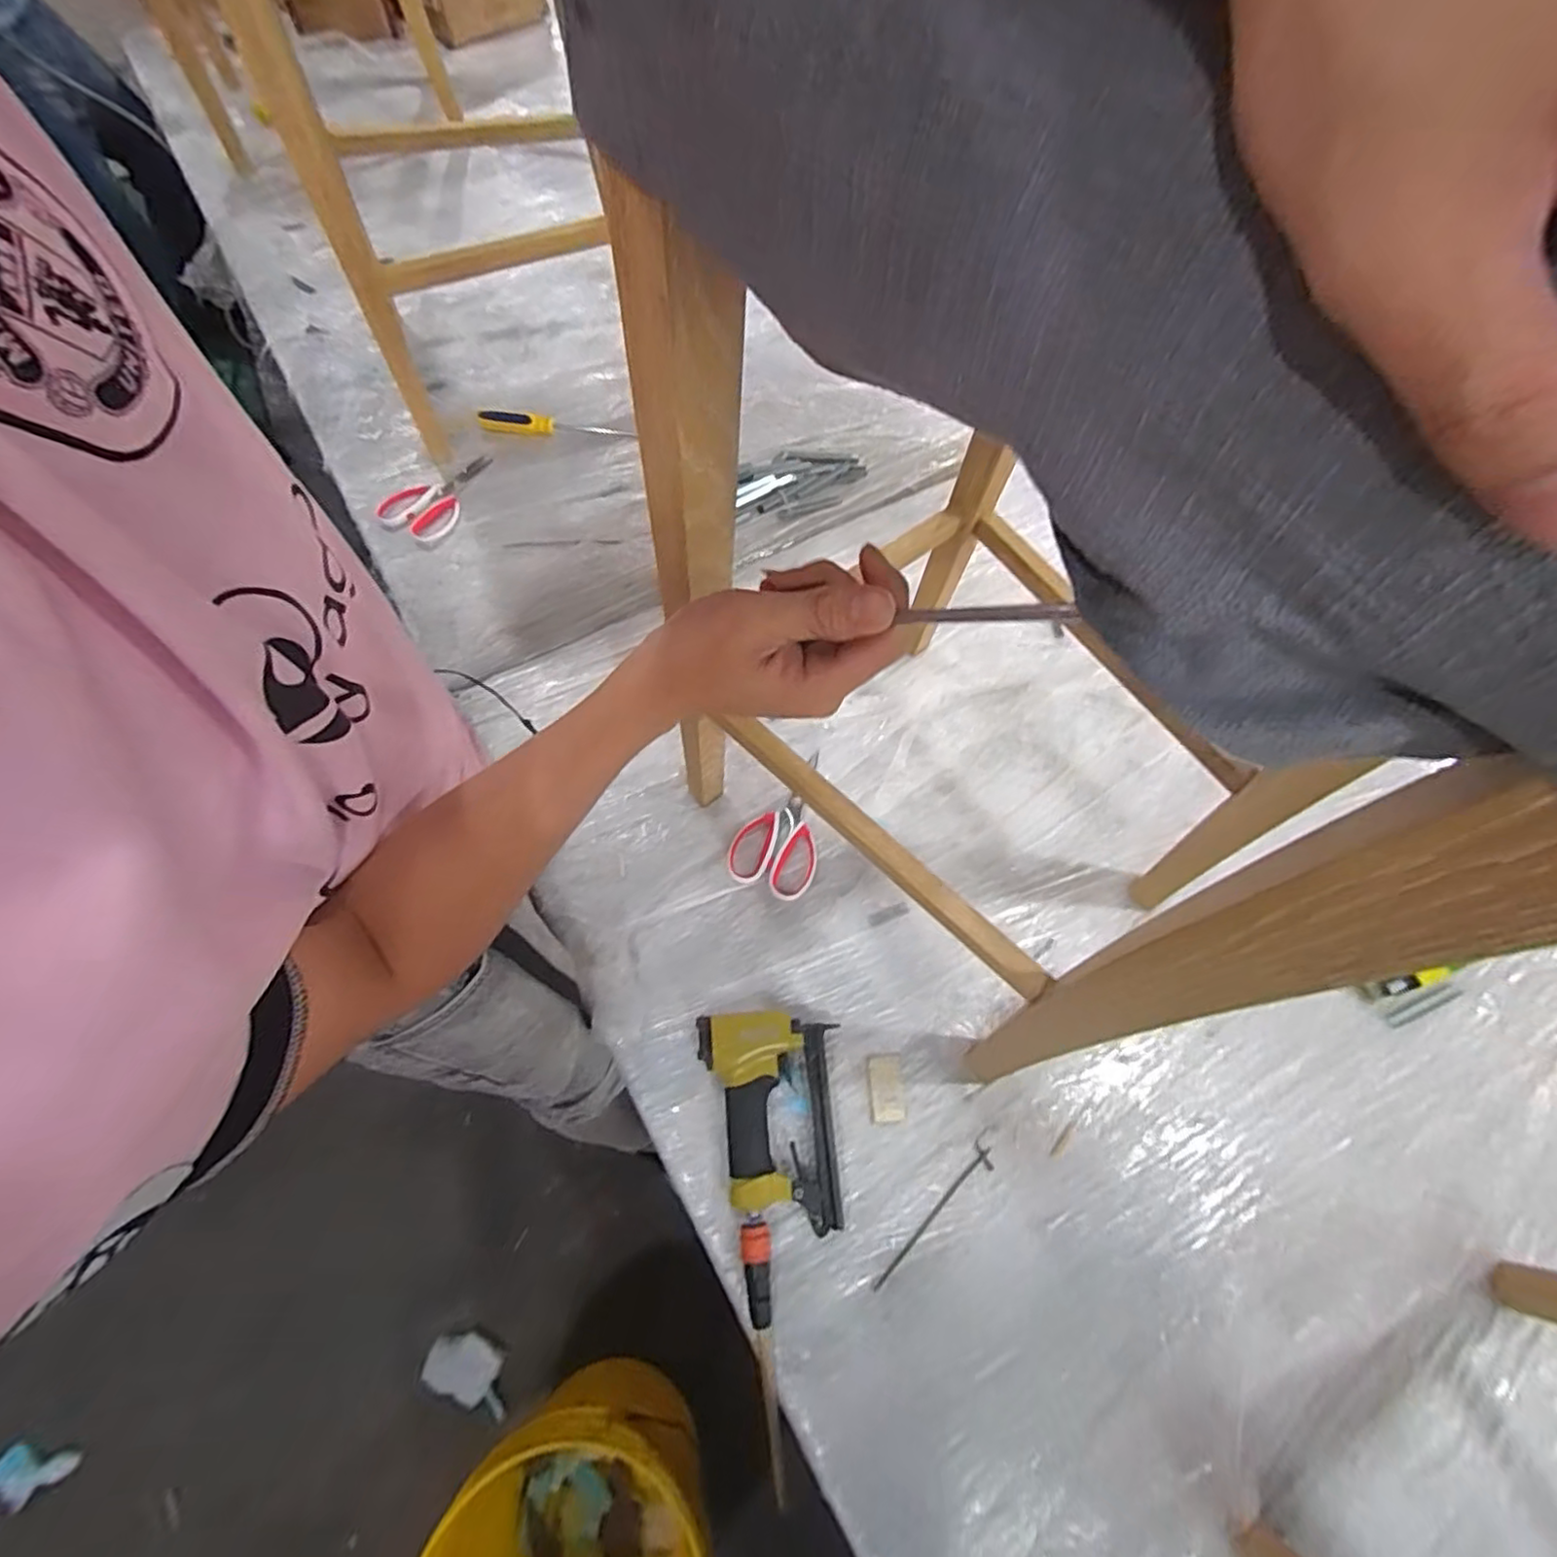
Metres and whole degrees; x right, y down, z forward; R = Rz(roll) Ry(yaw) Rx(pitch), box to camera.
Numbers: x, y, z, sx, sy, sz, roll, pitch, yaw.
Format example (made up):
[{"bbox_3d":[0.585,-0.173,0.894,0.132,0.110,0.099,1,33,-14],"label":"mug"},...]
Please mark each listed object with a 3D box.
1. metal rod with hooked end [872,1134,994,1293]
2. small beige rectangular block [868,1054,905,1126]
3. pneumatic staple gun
[{"bbox_3d":[0.155,0.424,0.640,0.025,0.005,0.170,41,70,15],"label":"metal rod with hooked end"},{"bbox_3d":[0.110,0.316,0.677,0.036,0.004,0.062,-2,66,-4],"label":"small beige rectangular block"},{"bbox_3d":[-0.007,0.352,0.625,0.122,0.035,0.242,-3,66,-4],"label":"pneumatic staple gun"}]

